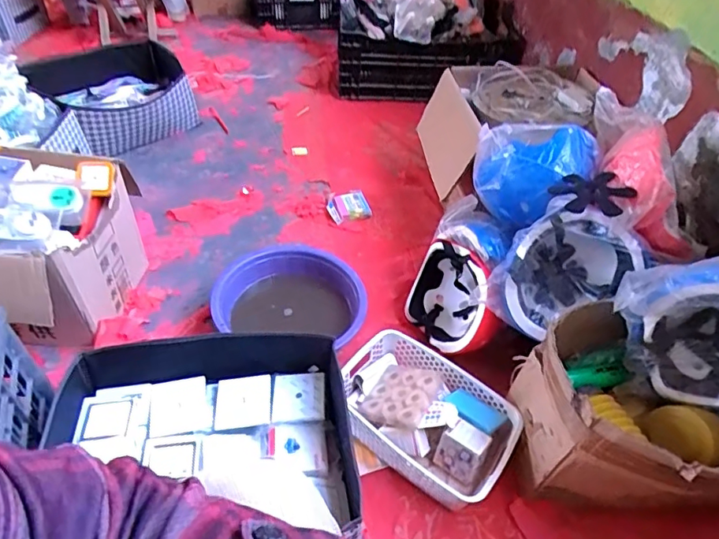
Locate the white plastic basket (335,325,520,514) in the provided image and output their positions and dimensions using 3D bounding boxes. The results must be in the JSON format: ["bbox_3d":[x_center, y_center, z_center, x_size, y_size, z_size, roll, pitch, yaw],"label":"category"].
[{"bbox_3d":[0.111,0.246,0.863,0.304,0.078,0.214,31,51,25],"label":"white plastic basket"}]

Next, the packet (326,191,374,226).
[{"bbox_3d":[-0.030,-0.171,1.346,0.108,0.020,0.111,-13,47,-15],"label":"packet"}]

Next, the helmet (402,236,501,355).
[{"bbox_3d":[0.177,0.064,1.007,0.142,0.206,0.208,0,45,-1],"label":"helmet"}]

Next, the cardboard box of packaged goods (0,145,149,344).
[{"bbox_3d":[-0.691,-0.039,0.965,0.424,0.259,0.393,3,45,-2],"label":"cardboard box of packaged goods"}]

